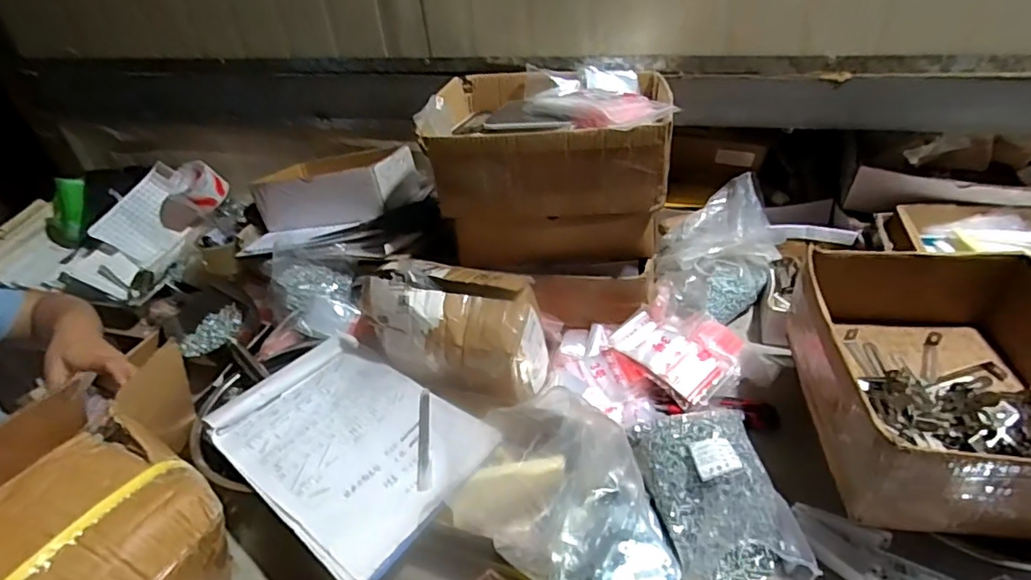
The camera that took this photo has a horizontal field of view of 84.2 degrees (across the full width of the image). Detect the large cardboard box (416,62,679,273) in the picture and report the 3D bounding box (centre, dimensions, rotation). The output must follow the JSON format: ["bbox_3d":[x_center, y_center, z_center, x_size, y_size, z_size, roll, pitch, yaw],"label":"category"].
[{"bbox_3d":[0.051,-0.188,0.863,0.312,0.222,0.265,-1,37,6],"label":"large cardboard box"}]

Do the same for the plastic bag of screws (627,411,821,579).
[{"bbox_3d":[0.223,0.229,0.630,0.134,0.089,0.218,-7,37,-1],"label":"plastic bag of screws"}]

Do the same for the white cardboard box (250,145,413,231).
[{"bbox_3d":[-0.319,-0.192,1.028,0.267,0.096,0.160,4,38,13],"label":"white cardboard box"}]

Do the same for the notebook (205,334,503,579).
[{"bbox_3d":[-0.202,0.171,0.677,0.307,0.020,0.217,23,45,32],"label":"notebook"}]

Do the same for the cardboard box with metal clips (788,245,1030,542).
[{"bbox_3d":[0.451,0.094,0.596,0.258,0.120,0.286,3,38,12],"label":"cardboard box with metal clips"}]

